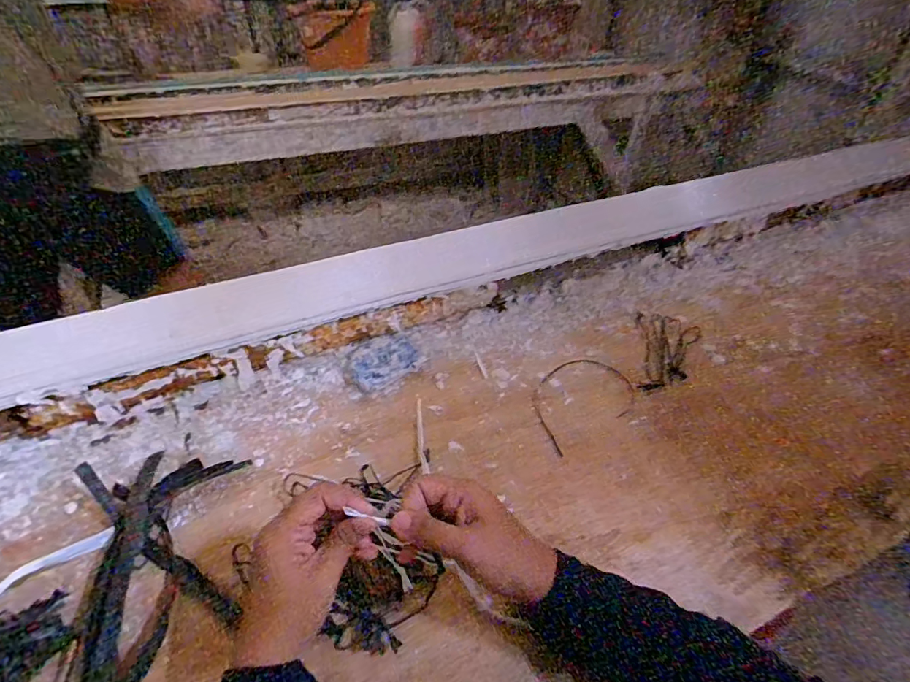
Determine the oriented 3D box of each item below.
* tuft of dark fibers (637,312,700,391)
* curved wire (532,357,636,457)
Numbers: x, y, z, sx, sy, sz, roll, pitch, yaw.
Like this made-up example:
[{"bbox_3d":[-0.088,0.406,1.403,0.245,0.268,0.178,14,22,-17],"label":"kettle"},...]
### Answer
[{"bbox_3d":[0.286,0.015,0.636,0.080,0.013,0.139,12,44,11],"label":"tuft of dark fibers"},{"bbox_3d":[0.149,0.070,0.580,0.152,0.015,0.095,-25,49,-26],"label":"curved wire"}]

